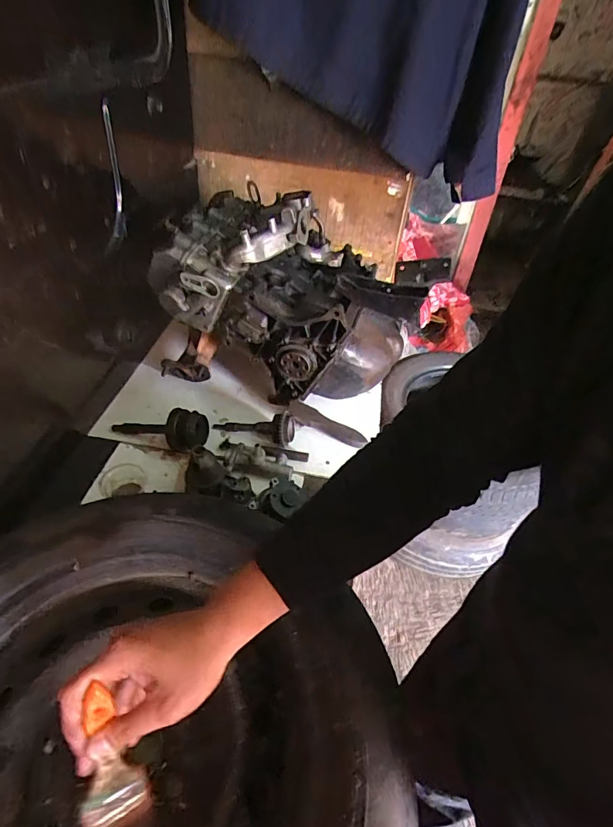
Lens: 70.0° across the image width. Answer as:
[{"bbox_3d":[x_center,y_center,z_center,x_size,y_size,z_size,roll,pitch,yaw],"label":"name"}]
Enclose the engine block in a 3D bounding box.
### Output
[{"bbox_3d":[-0.029,-0.238,0.898,0.472,0.294,0.303,2,43,-1],"label":"engine block"}]

